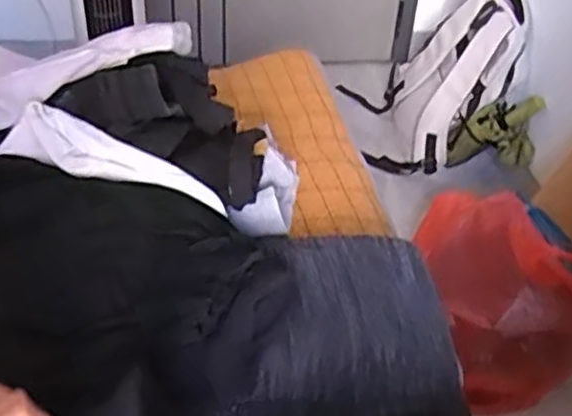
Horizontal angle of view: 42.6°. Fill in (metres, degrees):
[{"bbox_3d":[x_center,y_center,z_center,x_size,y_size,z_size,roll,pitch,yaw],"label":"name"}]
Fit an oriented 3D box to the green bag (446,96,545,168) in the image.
[{"bbox_3d":[0.473,-0.167,1.657,0.183,0.210,0.061,15,41,14],"label":"green bag"}]

